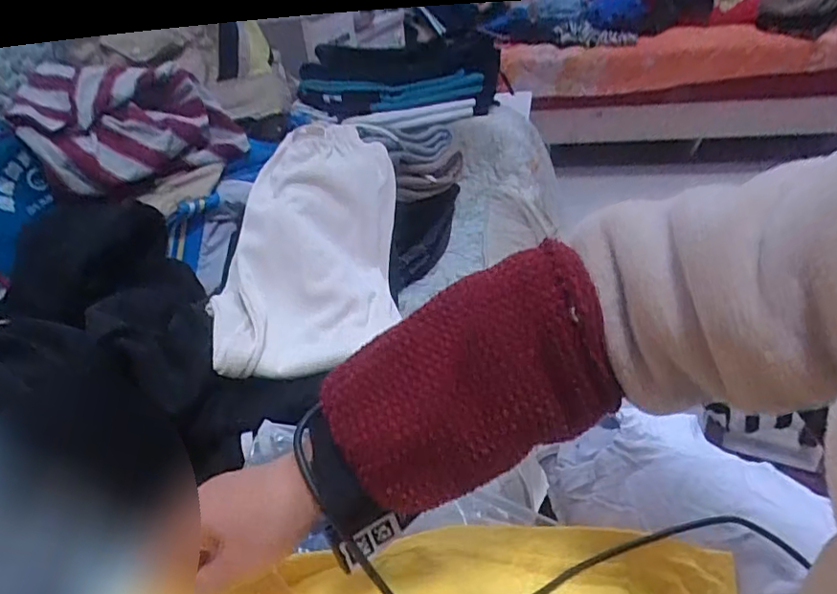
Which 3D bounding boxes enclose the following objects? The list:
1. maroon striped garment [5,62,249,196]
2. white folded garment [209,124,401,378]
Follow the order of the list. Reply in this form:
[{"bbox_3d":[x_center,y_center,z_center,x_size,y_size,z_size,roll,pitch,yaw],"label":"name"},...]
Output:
[{"bbox_3d":[-0.411,-0.259,0.837,0.270,0.148,0.163,-15,31,-14],"label":"maroon striped garment"},{"bbox_3d":[-0.118,-0.067,0.663,0.199,0.046,0.348,2,62,-10],"label":"white folded garment"}]

